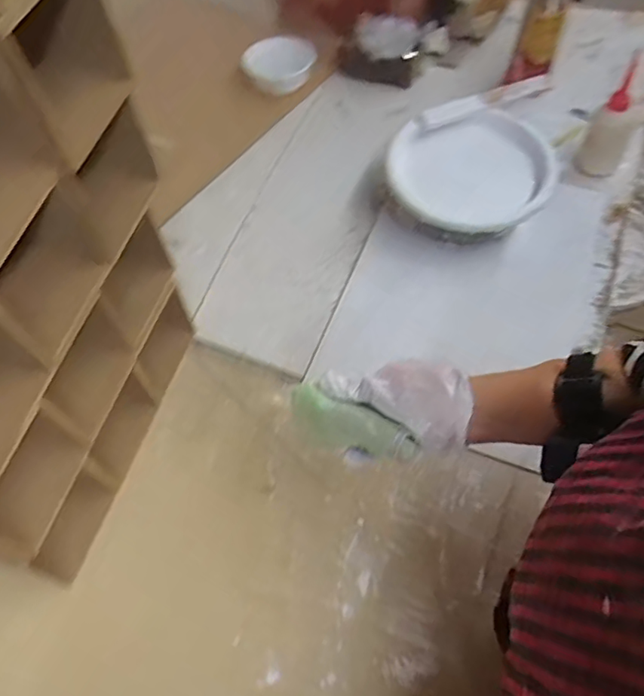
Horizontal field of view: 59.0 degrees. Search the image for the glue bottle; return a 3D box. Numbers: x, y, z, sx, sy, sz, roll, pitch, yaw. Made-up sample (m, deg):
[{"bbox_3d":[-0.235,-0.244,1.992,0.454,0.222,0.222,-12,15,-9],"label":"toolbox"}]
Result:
[{"bbox_3d":[0.435,-0.335,0.836,0.063,0.187,0.054,29,67,16],"label":"glue bottle"}]

